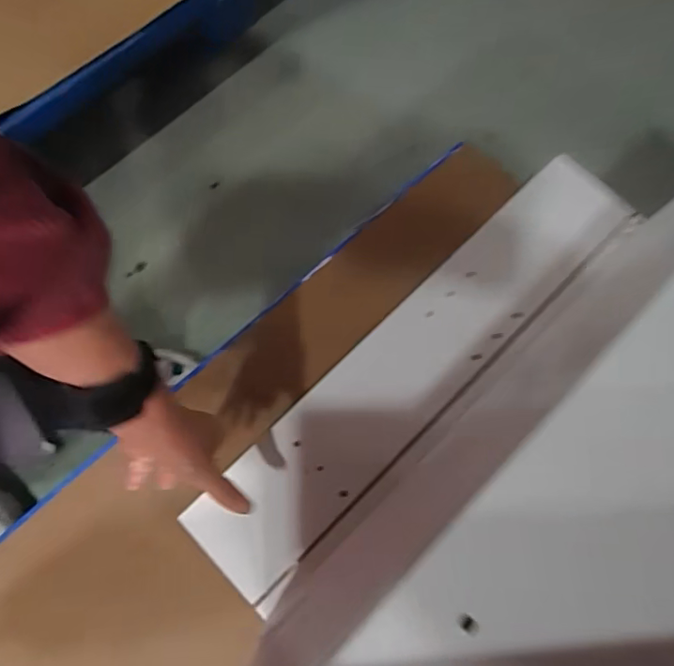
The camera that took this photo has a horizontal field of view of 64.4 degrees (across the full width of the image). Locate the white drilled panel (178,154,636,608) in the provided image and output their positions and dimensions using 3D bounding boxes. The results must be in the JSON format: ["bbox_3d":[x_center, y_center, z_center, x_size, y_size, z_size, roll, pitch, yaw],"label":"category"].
[{"bbox_3d":[0.089,0.021,0.546,0.551,0.022,0.103,-42,77,-13],"label":"white drilled panel"}]

